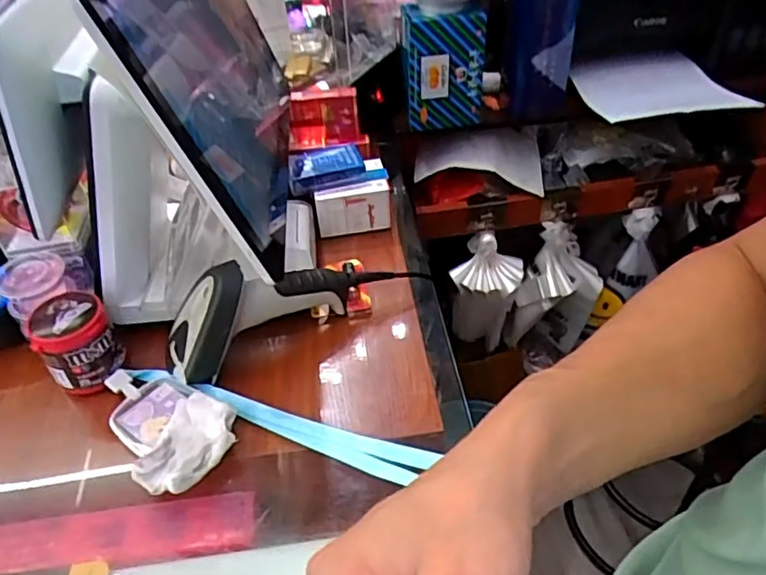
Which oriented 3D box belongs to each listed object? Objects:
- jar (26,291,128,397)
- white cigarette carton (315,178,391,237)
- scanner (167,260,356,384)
[{"bbox_3d":[-0.284,0.051,0.562,0.064,0.074,0.065,-2,42,2],"label":"jar"},{"bbox_3d":[-0.036,-0.097,0.739,0.088,0.062,0.016,-9,42,-6],"label":"white cigarette carton"},{"bbox_3d":[-0.115,0.009,0.578,0.198,0.097,0.062,-24,46,-21],"label":"scanner"}]

